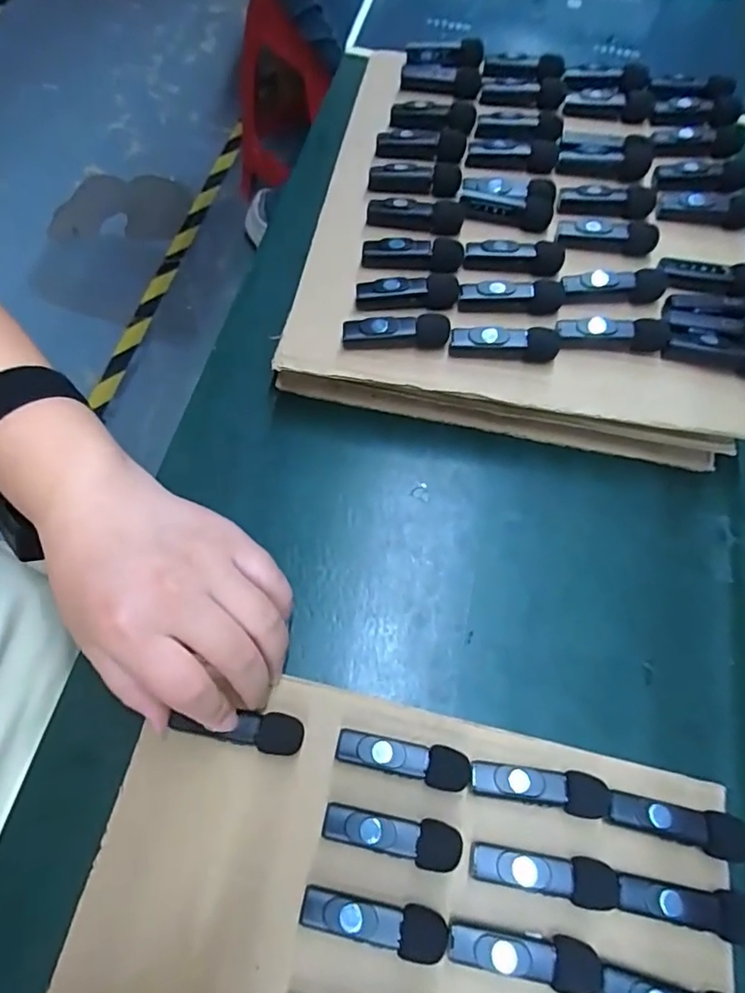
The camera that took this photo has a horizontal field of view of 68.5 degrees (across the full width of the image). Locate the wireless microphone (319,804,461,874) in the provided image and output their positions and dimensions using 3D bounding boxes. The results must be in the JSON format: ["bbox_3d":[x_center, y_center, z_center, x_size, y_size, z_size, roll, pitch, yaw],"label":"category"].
[{"bbox_3d":[0.009,0.159,0.259,0.064,0.015,0.020,12,65,5],"label":"wireless microphone"}]

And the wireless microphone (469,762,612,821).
[{"bbox_3d":[0.081,0.143,0.268,0.066,0.015,0.019,8,65,2],"label":"wireless microphone"}]

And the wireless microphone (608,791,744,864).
[{"bbox_3d":[0.145,0.157,0.263,0.065,0.016,0.019,14,65,5],"label":"wireless microphone"}]

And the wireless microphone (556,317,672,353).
[{"bbox_3d":[0.145,-0.099,0.333,0.065,0.013,0.017,8,66,-2],"label":"wireless microphone"}]

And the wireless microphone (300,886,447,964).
[{"bbox_3d":[0.001,0.190,0.245,0.064,0.015,0.019,12,65,4],"label":"wireless microphone"}]

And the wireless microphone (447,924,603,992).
[{"bbox_3d":[0.066,0.201,0.240,0.065,0.019,0.019,11,65,4],"label":"wireless microphone"}]

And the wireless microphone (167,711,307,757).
[{"bbox_3d":[-0.068,0.119,0.274,0.065,0.009,0.019,3,65,-1],"label":"wireless microphone"}]

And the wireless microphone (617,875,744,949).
[{"bbox_3d":[0.144,0.186,0.249,0.062,0.014,0.020,12,65,5],"label":"wireless microphone"}]

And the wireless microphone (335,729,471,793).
[{"bbox_3d":[0.015,0.132,0.272,0.065,0.016,0.020,8,65,3],"label":"wireless microphone"}]

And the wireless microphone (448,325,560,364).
[{"bbox_3d":[0.080,-0.091,0.329,0.064,0.017,0.015,5,66,-3],"label":"wireless microphone"}]

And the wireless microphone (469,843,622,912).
[{"bbox_3d":[0.079,0.175,0.252,0.067,0.017,0.019,8,65,2],"label":"wireless microphone"}]

